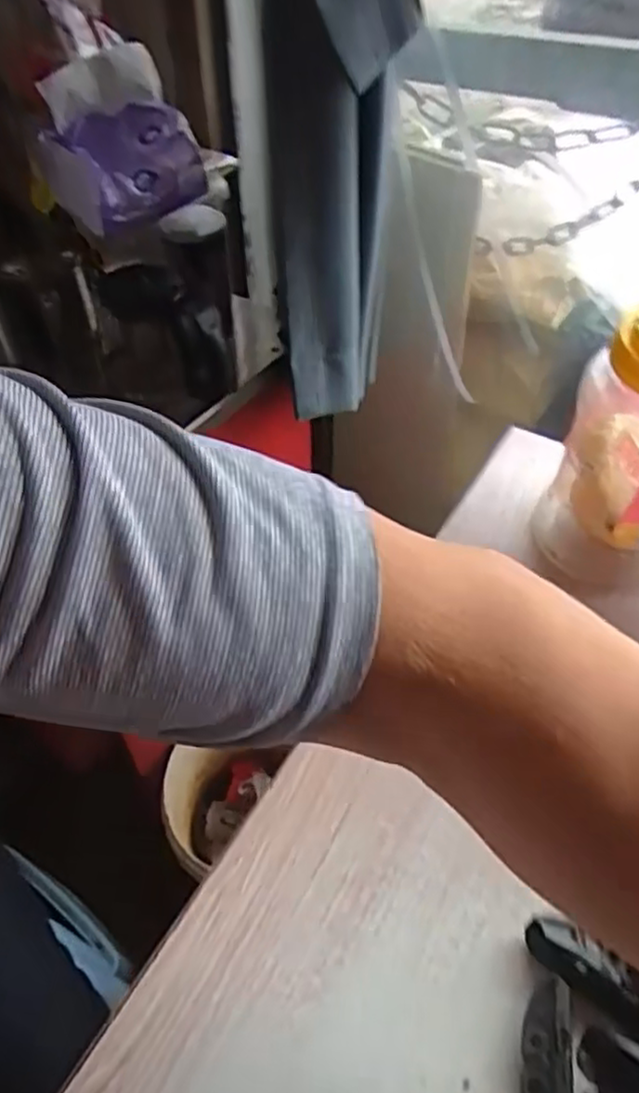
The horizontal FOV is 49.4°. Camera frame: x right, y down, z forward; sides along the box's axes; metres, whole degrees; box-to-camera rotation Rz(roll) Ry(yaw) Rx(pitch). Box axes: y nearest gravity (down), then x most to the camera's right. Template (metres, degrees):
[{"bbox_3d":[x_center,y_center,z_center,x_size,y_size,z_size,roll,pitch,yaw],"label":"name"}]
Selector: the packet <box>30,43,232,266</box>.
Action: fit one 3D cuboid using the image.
[{"bbox_3d":[-0.167,-0.347,0.623,0.136,0.141,0.091,-32,56,-25],"label":"packet"}]

